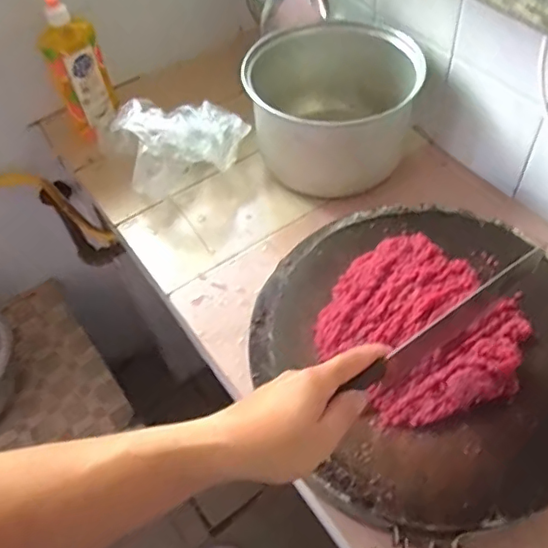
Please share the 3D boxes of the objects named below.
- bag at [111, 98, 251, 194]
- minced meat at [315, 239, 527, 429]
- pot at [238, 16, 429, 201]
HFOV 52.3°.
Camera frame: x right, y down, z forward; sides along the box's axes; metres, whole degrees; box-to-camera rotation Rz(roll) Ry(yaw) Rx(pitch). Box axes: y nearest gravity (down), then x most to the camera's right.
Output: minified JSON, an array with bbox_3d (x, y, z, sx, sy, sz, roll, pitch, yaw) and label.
[{"bbox_3d":[-0.121,-0.180,0.786,0.167,0.137,0.089,-10,53,-3],"label":"bag"},{"bbox_3d":[0.150,0.054,0.586,0.188,0.020,0.201,-2,53,3],"label":"minced meat"},{"bbox_3d":[0.077,-0.231,0.767,0.222,0.157,0.218,-2,53,3],"label":"pot"}]

